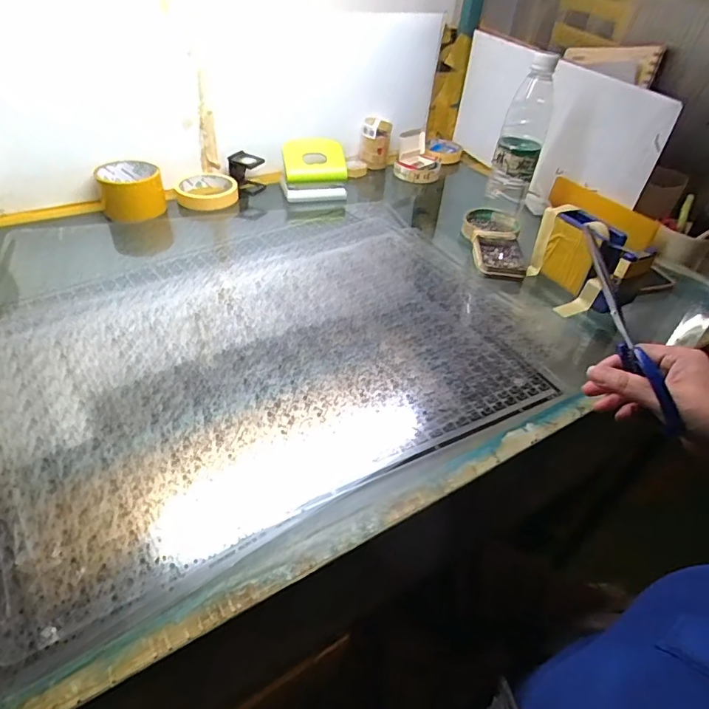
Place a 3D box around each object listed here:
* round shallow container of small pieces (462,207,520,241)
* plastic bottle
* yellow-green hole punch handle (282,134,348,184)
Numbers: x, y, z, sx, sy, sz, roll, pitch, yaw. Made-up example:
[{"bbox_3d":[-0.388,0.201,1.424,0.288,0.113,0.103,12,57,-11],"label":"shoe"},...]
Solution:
[{"bbox_3d":[0.202,-0.192,0.717,0.082,0.020,0.086,12,37,4],"label":"round shallow container of small pieces"},{"bbox_3d":[0.245,-0.316,0.707,0.064,0.201,0.069,17,43,12],"label":"plastic bottle"},{"bbox_3d":[-0.061,-0.305,0.759,0.101,0.053,0.050,-1,42,-8],"label":"yellow-green hole punch handle"}]

